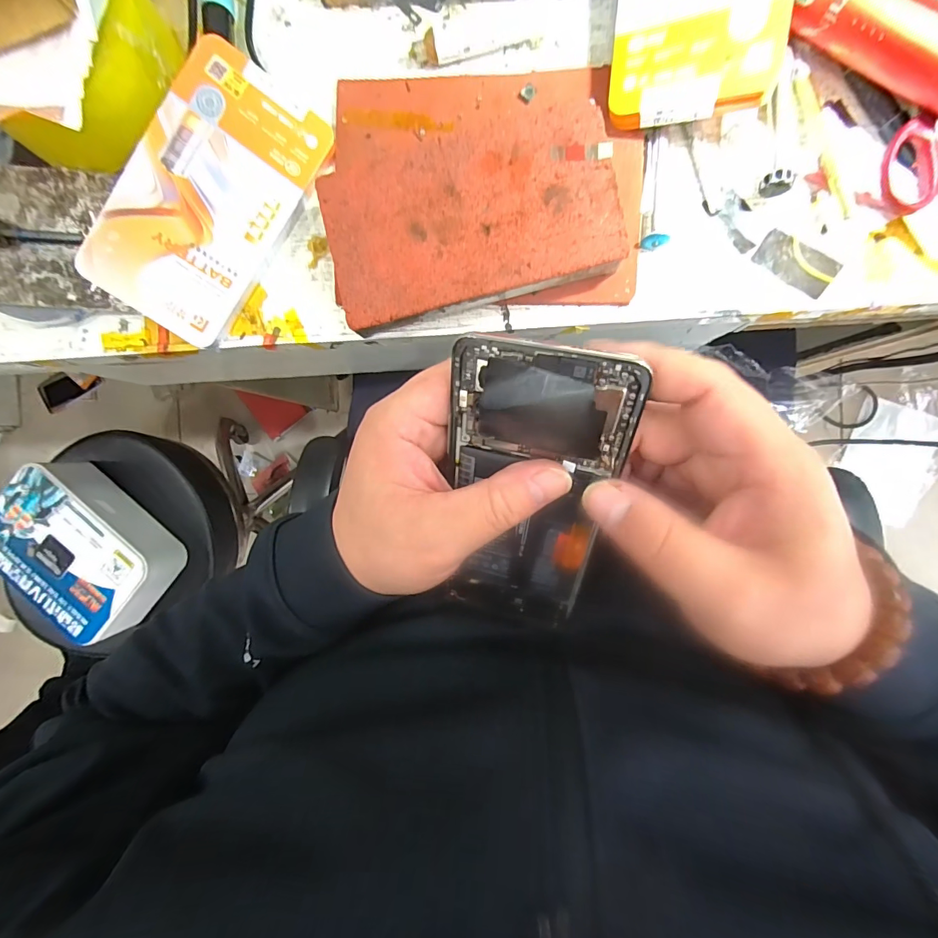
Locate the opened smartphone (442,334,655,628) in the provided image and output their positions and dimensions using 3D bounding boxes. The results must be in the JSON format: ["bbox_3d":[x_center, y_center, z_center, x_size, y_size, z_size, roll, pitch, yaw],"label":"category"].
[{"bbox_3d":[0.025,0.021,0.200,0.071,0.008,0.158,12,127,11],"label":"opened smartphone"}]

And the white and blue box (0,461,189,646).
[{"bbox_3d":[-0.529,0.123,0.590,0.242,0.069,0.182,34,94,2],"label":"white and blue box"}]

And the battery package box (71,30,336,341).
[{"bbox_3d":[-0.169,-0.173,0.276,0.088,0.009,0.165,33,94,-16],"label":"battery package box"}]

